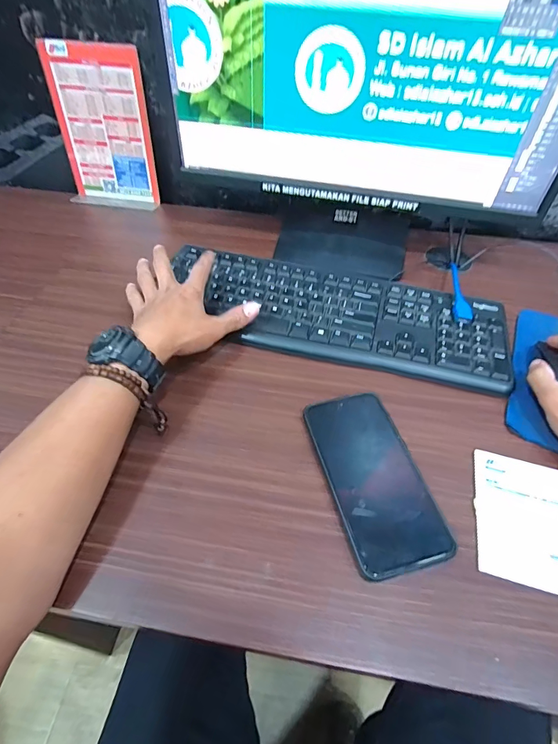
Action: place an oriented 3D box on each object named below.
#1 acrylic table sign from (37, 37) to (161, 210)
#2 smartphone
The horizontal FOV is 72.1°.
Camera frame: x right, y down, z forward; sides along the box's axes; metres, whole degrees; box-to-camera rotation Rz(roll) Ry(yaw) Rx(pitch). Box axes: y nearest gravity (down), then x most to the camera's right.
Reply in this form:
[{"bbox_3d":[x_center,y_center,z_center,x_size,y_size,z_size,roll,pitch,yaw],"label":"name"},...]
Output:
[{"bbox_3d":[-0.279,-0.378,0.603,0.145,0.205,0.059,7,51,5],"label":"acrylic table sign"},{"bbox_3d":[0.081,0.089,0.339,0.078,0.016,0.160,-10,51,-9],"label":"smartphone"}]

